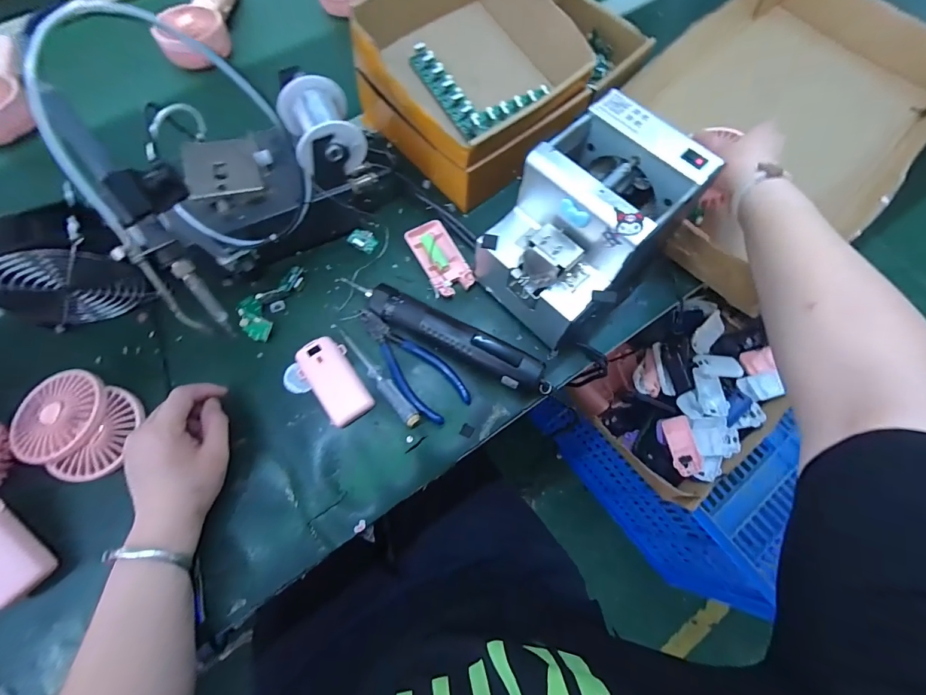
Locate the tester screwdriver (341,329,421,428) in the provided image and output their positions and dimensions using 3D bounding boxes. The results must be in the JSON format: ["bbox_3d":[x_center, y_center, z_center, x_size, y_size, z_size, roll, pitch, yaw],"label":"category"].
[{"bbox_3d":[-0.087,0.031,0.419,0.016,0.011,0.126,-38,75,-13],"label":"tester screwdriver"}]

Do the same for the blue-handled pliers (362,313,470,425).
[{"bbox_3d":[-0.058,0.014,0.431,0.057,0.011,0.148,-39,76,-14],"label":"blue-handled pliers"}]

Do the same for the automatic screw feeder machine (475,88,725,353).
[{"bbox_3d":[0.121,-0.120,0.405,0.180,0.143,0.129,-42,77,-14],"label":"automatic screw feeder machine"}]

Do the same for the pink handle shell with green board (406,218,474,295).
[{"bbox_3d":[-0.028,-0.105,0.469,0.046,0.013,0.095,-28,73,-10],"label":"pink handle shell with green board"}]

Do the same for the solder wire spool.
[{"bbox_3d":[-0.138,-0.211,0.404,0.065,0.071,0.075,-23,73,-9],"label":"solder wire spool"}]

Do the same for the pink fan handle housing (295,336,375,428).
[{"bbox_3d":[-0.133,0.033,0.413,0.049,0.012,0.092,-36,75,-13],"label":"pink fan handle housing"}]

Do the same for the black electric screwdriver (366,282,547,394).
[{"bbox_3d":[-0.006,-0.007,0.421,0.204,0.037,0.038,26,72,8],"label":"black electric screwdriver"}]

